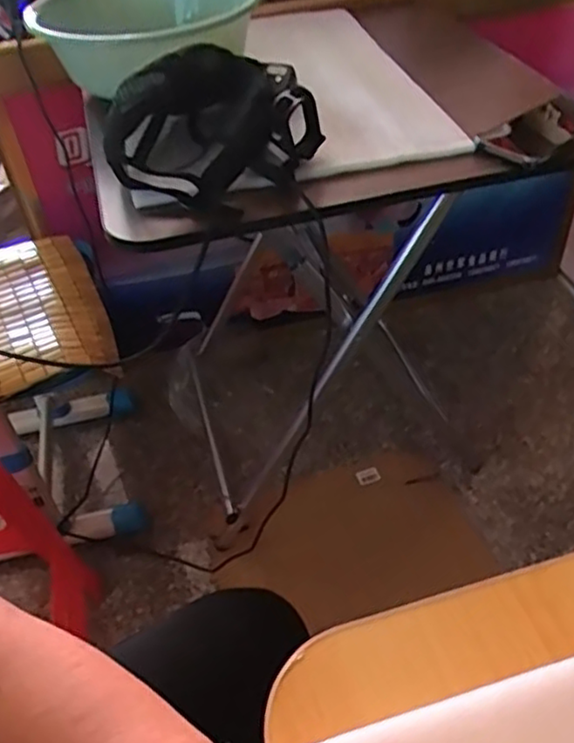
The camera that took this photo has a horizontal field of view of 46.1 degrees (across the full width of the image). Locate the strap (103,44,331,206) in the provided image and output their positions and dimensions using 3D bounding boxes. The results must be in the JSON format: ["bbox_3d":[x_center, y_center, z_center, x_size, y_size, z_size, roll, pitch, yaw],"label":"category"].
[{"bbox_3d":[-0.085,-0.292,0.738,0.221,0.106,0.257,-8,44,-4],"label":"strap"}]

